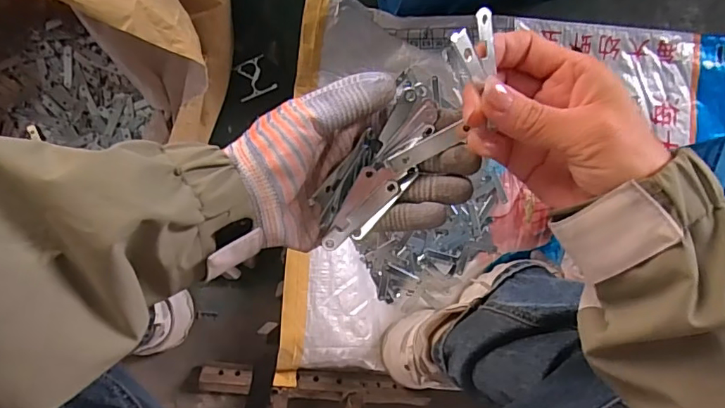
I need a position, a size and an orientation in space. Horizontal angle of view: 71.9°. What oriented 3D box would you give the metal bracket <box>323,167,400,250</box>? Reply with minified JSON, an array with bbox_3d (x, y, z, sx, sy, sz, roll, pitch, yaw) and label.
[{"bbox_3d":[-0.002,0.003,0.280,0.022,0.005,0.055,39,95,-4],"label":"metal bracket"}]

